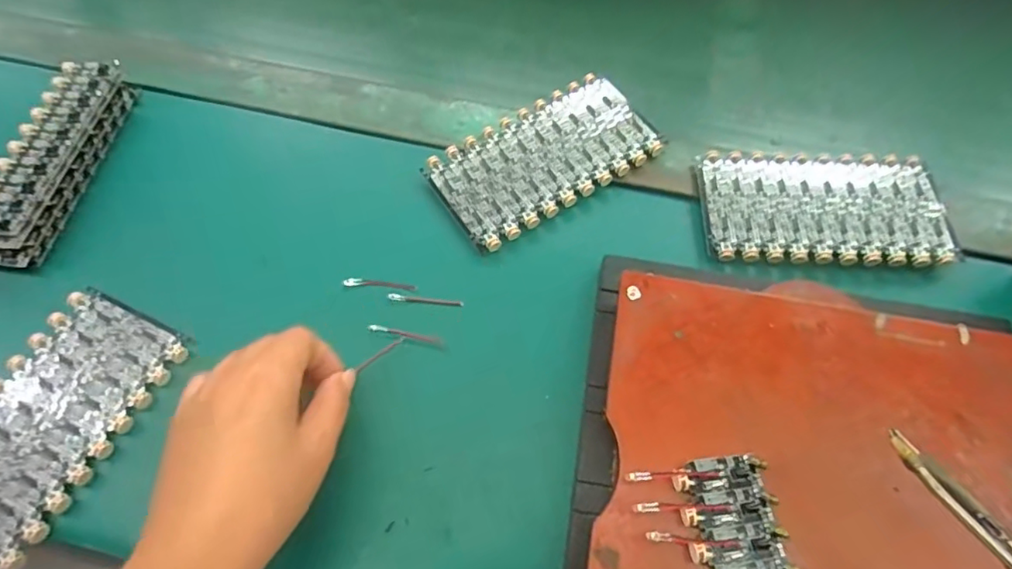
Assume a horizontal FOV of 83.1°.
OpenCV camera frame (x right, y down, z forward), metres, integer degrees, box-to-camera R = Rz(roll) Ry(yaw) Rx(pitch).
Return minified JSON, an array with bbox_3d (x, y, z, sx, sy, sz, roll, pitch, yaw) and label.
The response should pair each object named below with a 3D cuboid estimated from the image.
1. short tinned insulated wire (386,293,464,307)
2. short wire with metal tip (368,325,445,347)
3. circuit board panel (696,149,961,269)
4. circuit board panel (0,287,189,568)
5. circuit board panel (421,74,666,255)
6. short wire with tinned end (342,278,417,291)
[{"bbox_3d":[-0.052,0.010,0.370,0.047,0.004,0.005,3,62,0],"label":"short tinned insulated wire"},{"bbox_3d":[-0.063,0.031,0.359,0.049,0.004,0.005,13,63,6],"label":"short wire with metal tip"},{"bbox_3d":[0.217,-0.053,0.398,0.159,0.020,0.091,1,60,0],"label":"circuit board panel"},{"bbox_3d":[-0.267,0.083,0.327,0.089,0.008,0.161,22,62,12],"label":"circuit board panel"},{"bbox_3d":[0.028,-0.093,0.419,0.161,0.013,0.088,-30,64,-17],"label":"circuit board panel"},{"bbox_3d":[-0.083,-0.001,0.374,0.048,0.004,0.007,4,62,1],"label":"short wire with tinned end"}]

